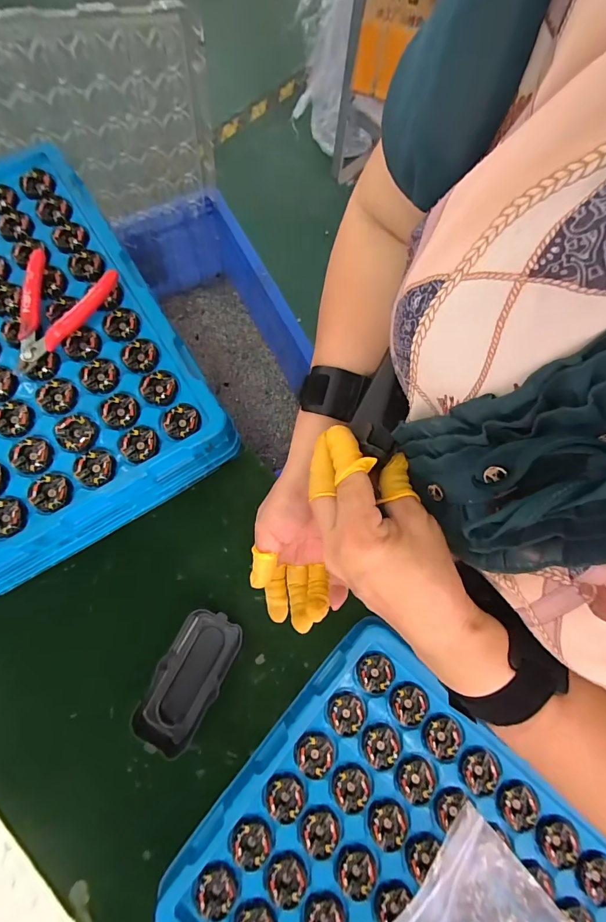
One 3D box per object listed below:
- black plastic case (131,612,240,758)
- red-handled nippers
[{"bbox_3d":[-0.097,0.185,0.338,0.053,0.021,0.109,29,76,5],"label":"black plastic case"},{"bbox_3d":[-0.230,-0.134,0.354,0.080,0.016,0.115,16,75,2],"label":"red-handled nippers"}]

